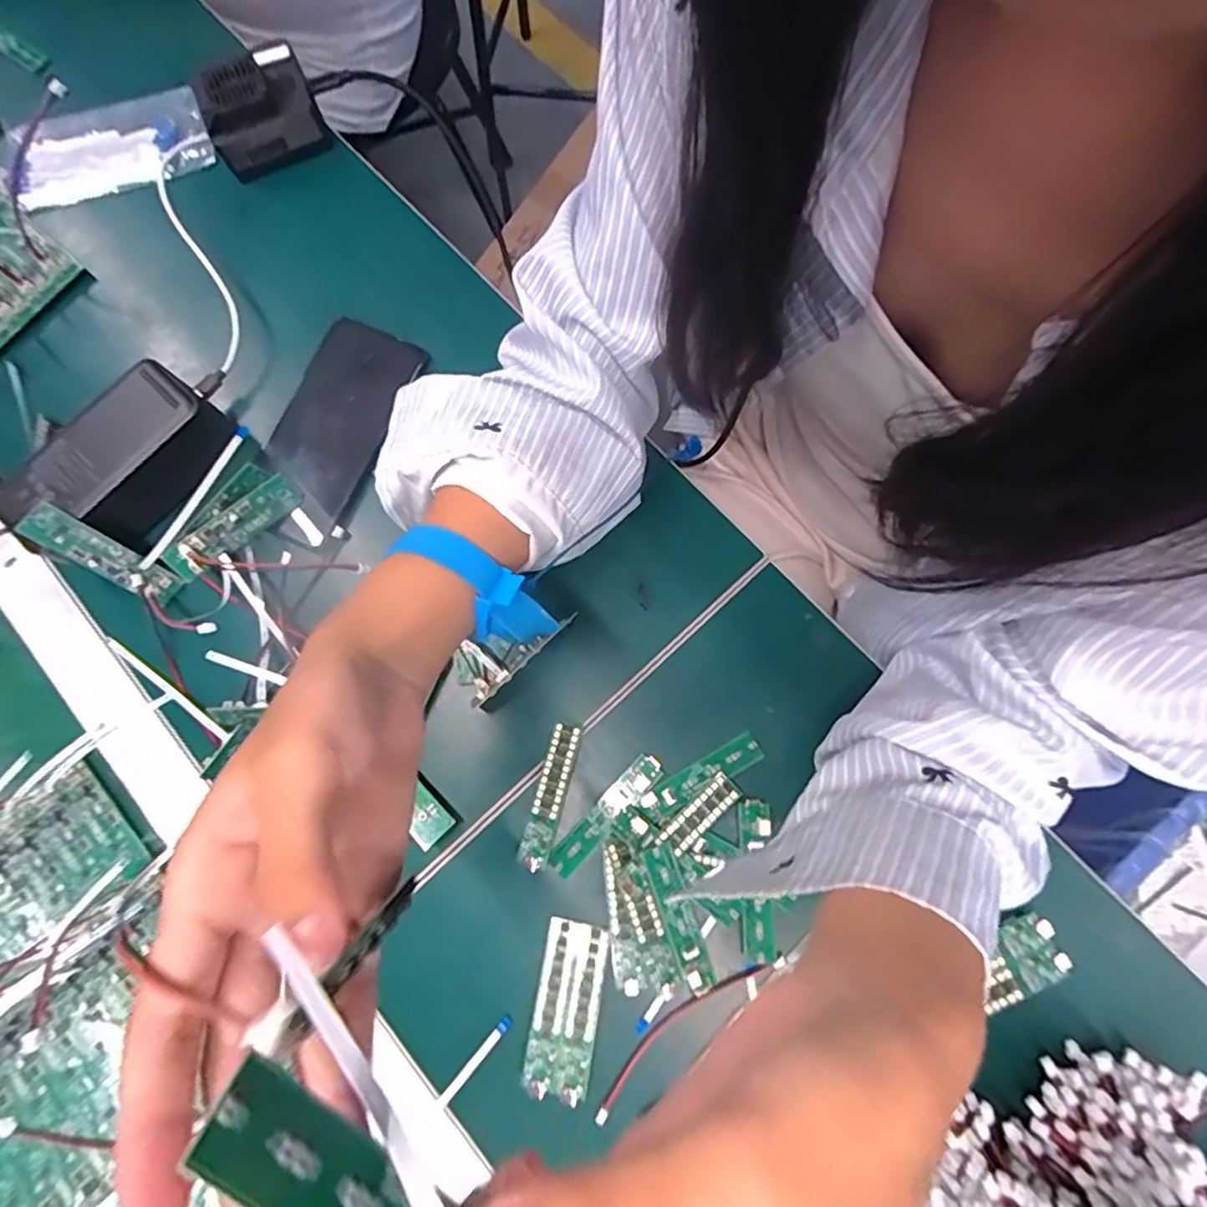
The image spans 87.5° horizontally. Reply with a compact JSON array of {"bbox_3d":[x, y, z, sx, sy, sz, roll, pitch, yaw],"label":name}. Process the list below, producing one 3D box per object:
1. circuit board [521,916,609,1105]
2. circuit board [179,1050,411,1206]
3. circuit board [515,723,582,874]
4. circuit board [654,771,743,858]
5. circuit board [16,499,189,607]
[{"bbox_3d":[-0.020,0.222,0.347,0.035,0.006,0.085,9,80,5],"label":"circuit board"},{"bbox_3d":[-0.036,0.106,0.106,0.007,0.018,0.073,-37,98,18],"label":"circuit board"},{"bbox_3d":[-0.032,0.112,0.370,0.017,0.008,0.082,15,80,6],"label":"circuit board"},{"bbox_3d":[0.055,0.121,0.359,0.054,0.009,0.017,-43,80,-5],"label":"circuit board"},{"bbox_3d":[-0.303,-0.028,0.384,0.012,0.083,0.023,23,75,49],"label":"circuit board"}]

